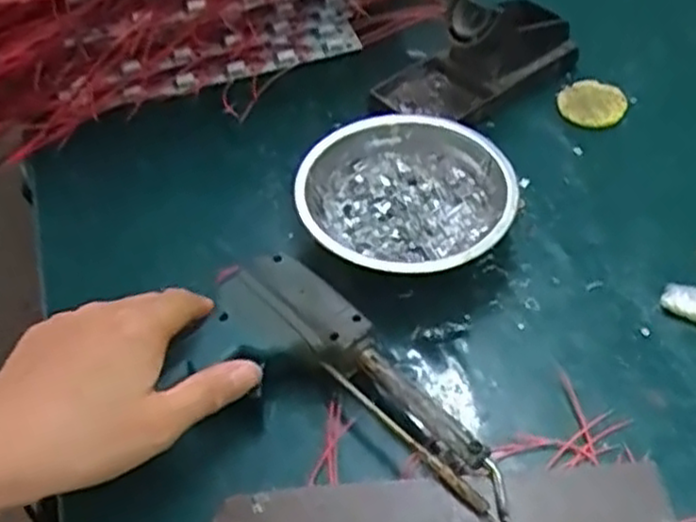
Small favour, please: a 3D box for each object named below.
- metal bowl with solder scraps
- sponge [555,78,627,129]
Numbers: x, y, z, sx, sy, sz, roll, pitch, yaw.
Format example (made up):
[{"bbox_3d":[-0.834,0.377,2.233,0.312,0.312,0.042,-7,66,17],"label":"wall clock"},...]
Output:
[{"bbox_3d":[0.038,-0.035,0.454,0.129,0.048,0.122,-3,51,4],"label":"metal bowl with solder scraps"},{"bbox_3d":[0.173,-0.111,0.524,0.043,0.011,0.048,32,61,27],"label":"sponge"}]

